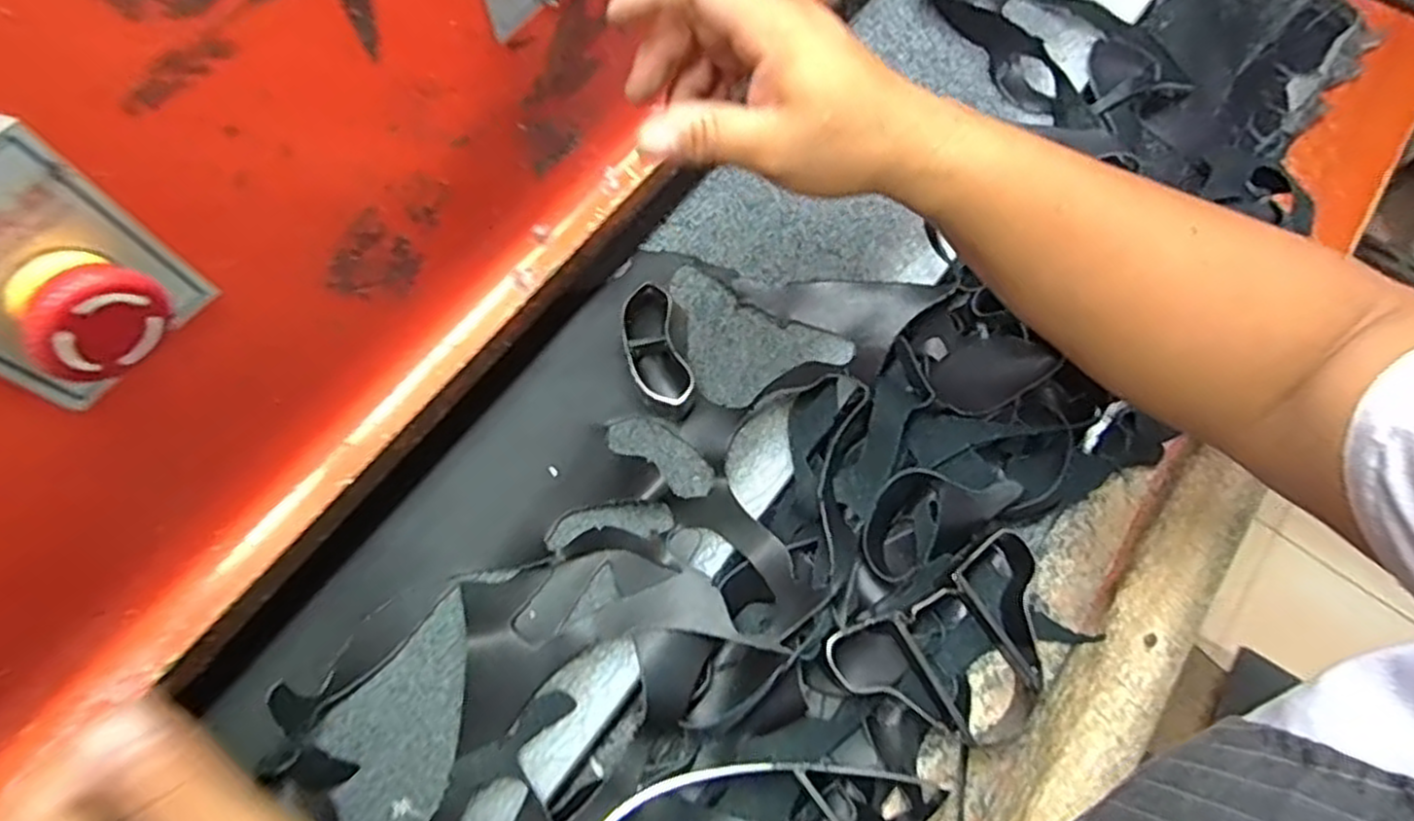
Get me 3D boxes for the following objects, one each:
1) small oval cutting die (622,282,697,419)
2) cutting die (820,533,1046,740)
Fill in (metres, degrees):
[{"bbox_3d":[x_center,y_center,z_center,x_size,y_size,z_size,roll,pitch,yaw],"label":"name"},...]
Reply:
[{"bbox_3d":[-0.030,-0.036,0.474,0.040,0.034,0.081,-6,69,-2],"label":"small oval cutting die"},{"bbox_3d":[0.146,0.138,0.430,0.143,0.043,0.094,-28,71,-10],"label":"cutting die"}]

